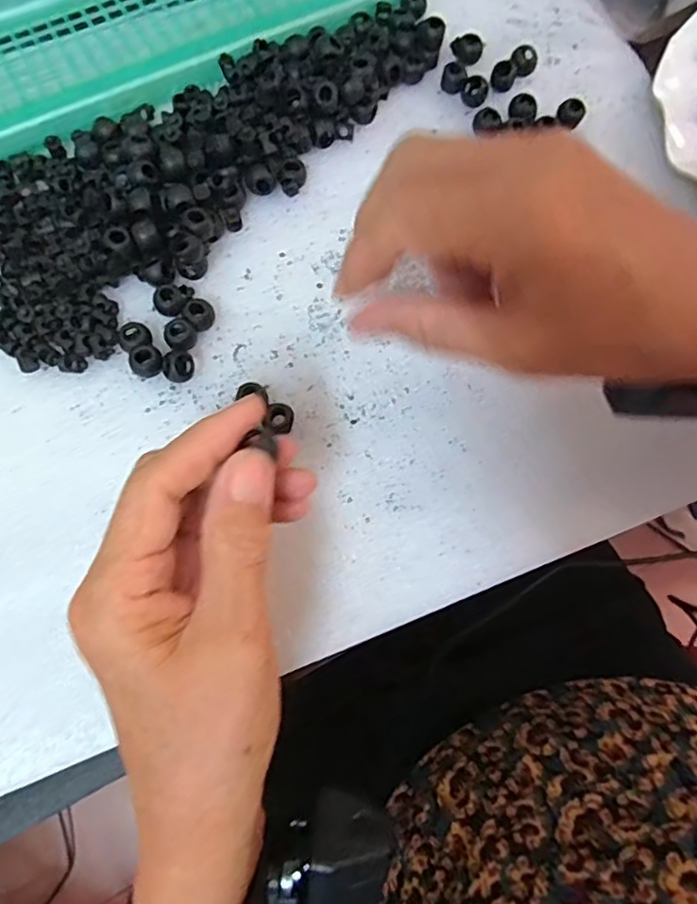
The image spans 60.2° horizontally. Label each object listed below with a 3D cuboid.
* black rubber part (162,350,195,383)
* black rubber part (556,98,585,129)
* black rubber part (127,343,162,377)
[{"bbox_3d":[-0.082,-0.041,0.290,0.011,0.016,0.014,8,74,0],"label":"black rubber part"},{"bbox_3d":[0.125,-0.190,0.337,0.014,0.009,0.014,26,75,5],"label":"black rubber part"},{"bbox_3d":[-0.098,-0.044,0.291,0.015,0.010,0.015,-21,76,-8],"label":"black rubber part"}]

